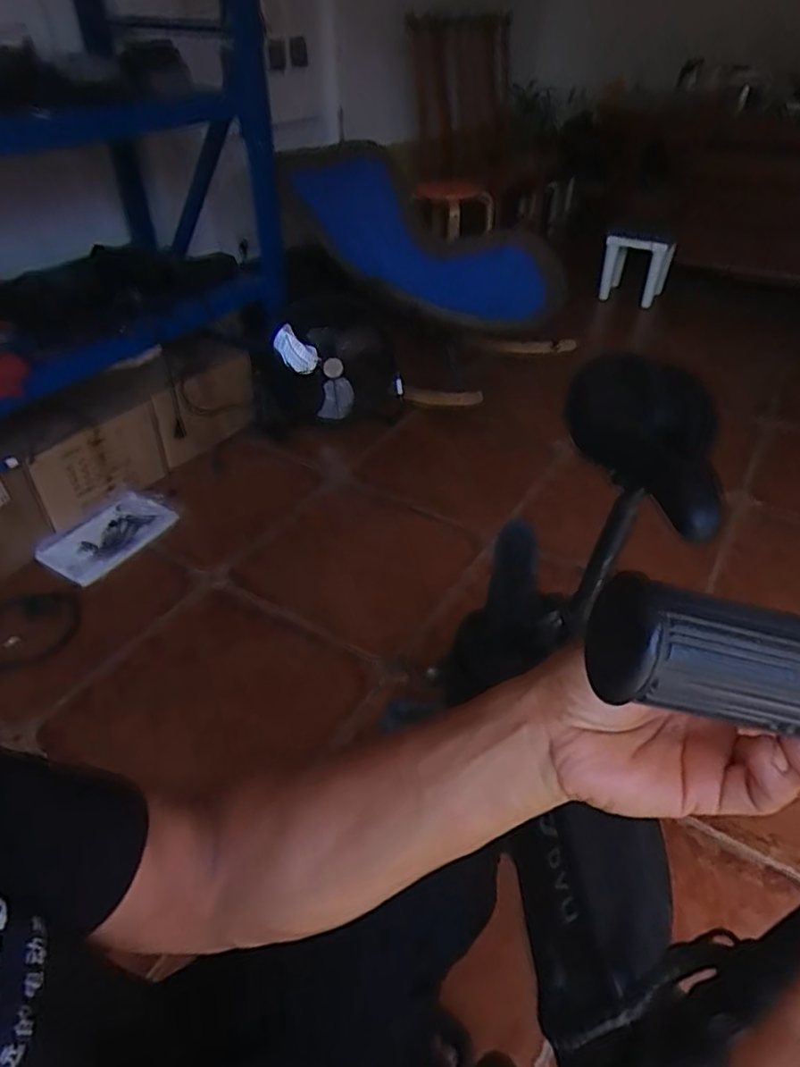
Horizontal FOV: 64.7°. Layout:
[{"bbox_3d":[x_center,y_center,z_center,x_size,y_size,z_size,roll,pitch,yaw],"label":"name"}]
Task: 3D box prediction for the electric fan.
[{"bbox_3d":[-0.189,-0.472,1.831,0.397,0.400,0.191,-3,41,-4],"label":"electric fan"}]

